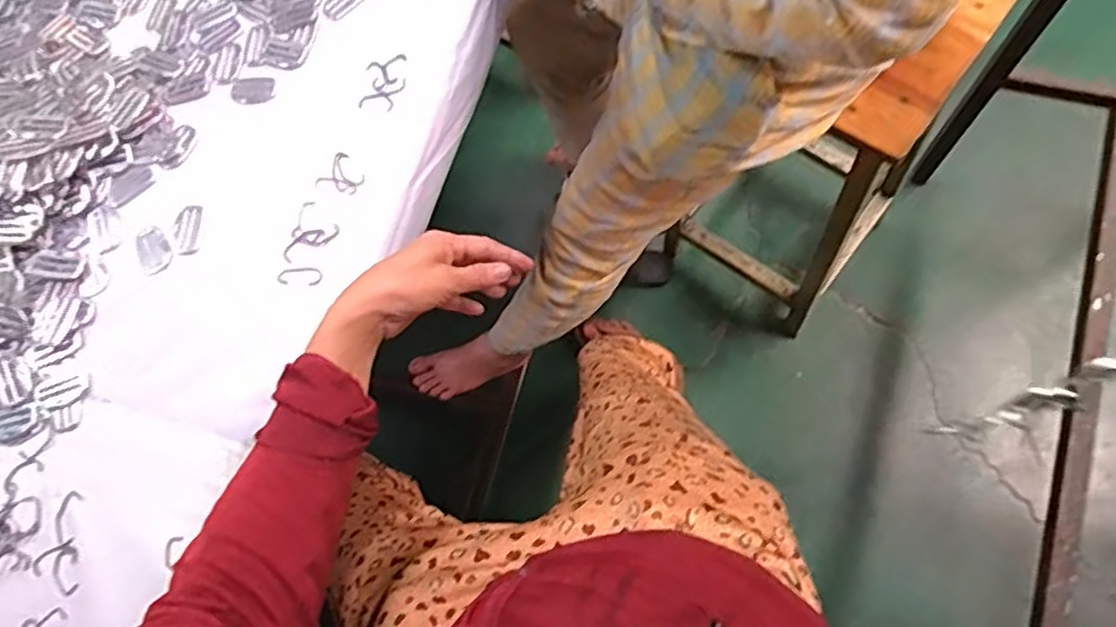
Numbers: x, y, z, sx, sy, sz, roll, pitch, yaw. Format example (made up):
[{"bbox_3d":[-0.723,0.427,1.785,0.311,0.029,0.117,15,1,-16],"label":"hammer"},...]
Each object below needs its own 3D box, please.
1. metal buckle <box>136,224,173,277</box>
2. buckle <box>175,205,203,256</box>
[{"bbox_3d":[-0.362,-0.057,0.598,0.030,0.006,0.047,-34,71,-3],"label":"metal buckle"},{"bbox_3d":[-0.330,-0.074,0.598,0.022,0.005,0.045,-4,72,7],"label":"buckle"}]

